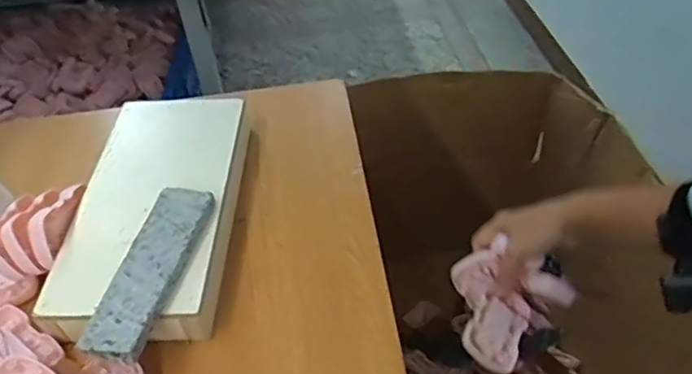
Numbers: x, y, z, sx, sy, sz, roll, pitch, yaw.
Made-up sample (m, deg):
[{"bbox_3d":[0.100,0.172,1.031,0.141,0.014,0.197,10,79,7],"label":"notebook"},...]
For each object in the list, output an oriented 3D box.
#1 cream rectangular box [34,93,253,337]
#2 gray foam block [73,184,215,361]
[{"bbox_3d":[-0.177,0.014,0.545,0.139,0.044,0.268,-3,46,2],"label":"cream rectangular box"},{"bbox_3d":[-0.157,0.063,0.462,0.048,0.011,0.159,7,47,10],"label":"gray foam block"}]

